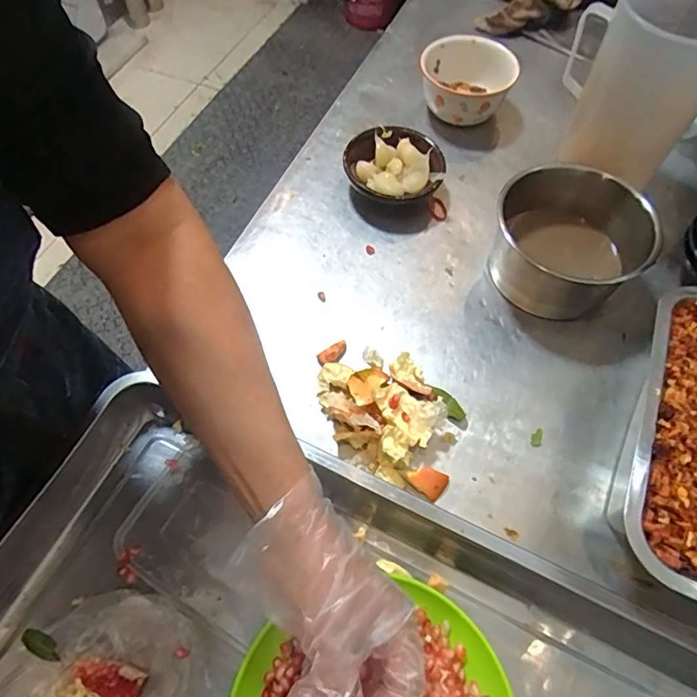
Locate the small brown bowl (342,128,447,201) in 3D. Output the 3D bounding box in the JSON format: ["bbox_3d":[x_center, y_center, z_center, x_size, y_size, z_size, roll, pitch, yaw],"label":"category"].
[{"bbox_3d":[0.054,-0.216,0.606,0.117,0.045,0.108,0,61,0],"label":"small brown bowl"}]

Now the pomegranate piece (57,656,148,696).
[{"bbox_3d":[-0.175,0.236,0.337,0.059,0.039,0.042,16,63,9],"label":"pomegranate piece"}]

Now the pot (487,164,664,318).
[{"bbox_3d":[0.236,-0.112,0.526,0.151,0.087,0.164,0,61,0],"label":"pot"}]

